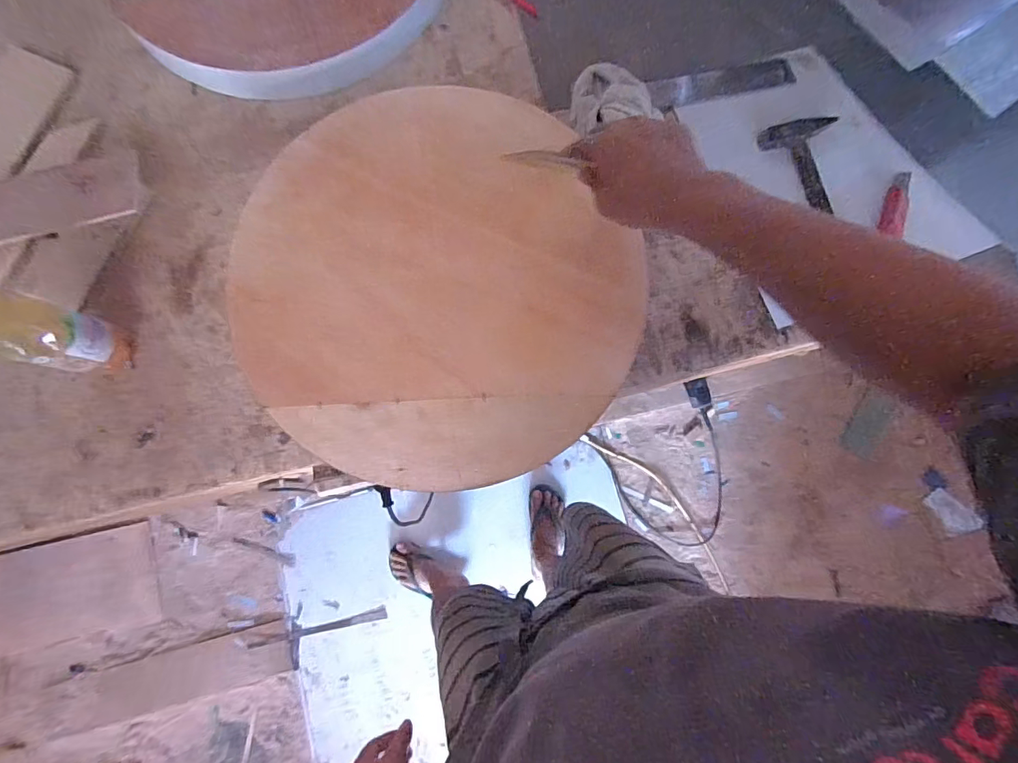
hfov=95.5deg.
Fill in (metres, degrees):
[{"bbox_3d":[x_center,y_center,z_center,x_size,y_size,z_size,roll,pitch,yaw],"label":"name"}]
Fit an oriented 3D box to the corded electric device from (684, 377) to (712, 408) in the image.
[{"bbox_3d":[0.558,0.036,1.359,0.067,0.029,0.087,-17,83,-3],"label":"corded electric device"}]

